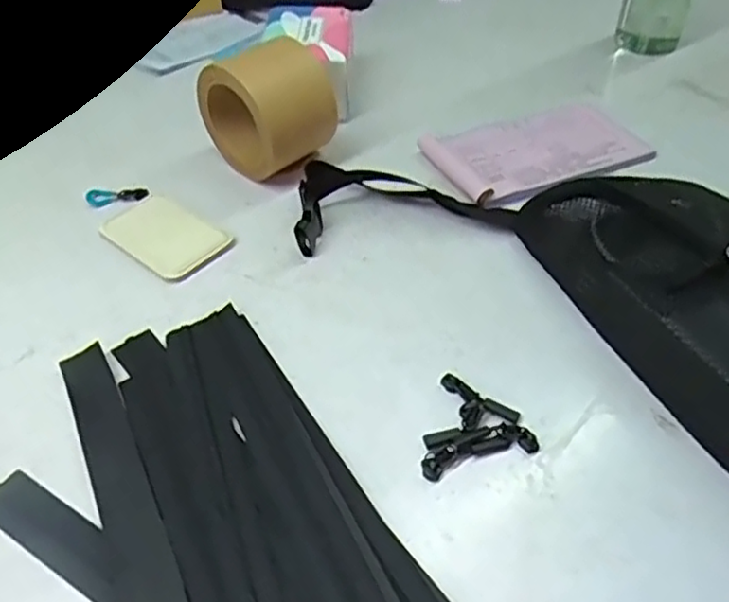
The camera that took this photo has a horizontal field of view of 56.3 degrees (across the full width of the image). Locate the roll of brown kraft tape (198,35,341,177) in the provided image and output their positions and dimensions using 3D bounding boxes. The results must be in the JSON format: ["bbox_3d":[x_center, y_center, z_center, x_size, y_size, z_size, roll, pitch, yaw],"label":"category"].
[{"bbox_3d":[-0.086,-0.173,0.611,0.076,0.115,0.107,-36,54,-29],"label":"roll of brown kraft tape"}]

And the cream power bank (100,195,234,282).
[{"bbox_3d":[-0.166,-0.054,0.562,0.098,0.008,0.064,28,52,26],"label":"cream power bank"}]

